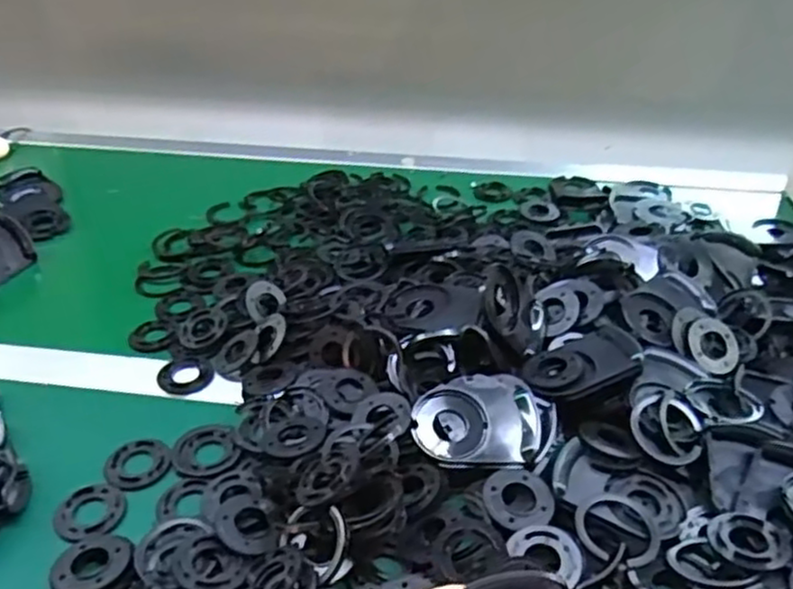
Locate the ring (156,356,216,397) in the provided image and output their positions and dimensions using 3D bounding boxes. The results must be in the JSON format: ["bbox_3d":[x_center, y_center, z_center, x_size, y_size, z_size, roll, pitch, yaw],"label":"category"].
[{"bbox_3d":[-0.174,0.065,0.594,0.046,0.004,0.042,0,35,0],"label":"ring"}]

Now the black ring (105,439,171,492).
[{"bbox_3d":[-0.185,0.121,0.519,0.045,0.004,0.046,0,35,0],"label":"black ring"}]

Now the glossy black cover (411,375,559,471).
[{"bbox_3d":[0.062,0.089,0.502,0.098,0.021,0.073,1,35,2],"label":"glossy black cover"}]

